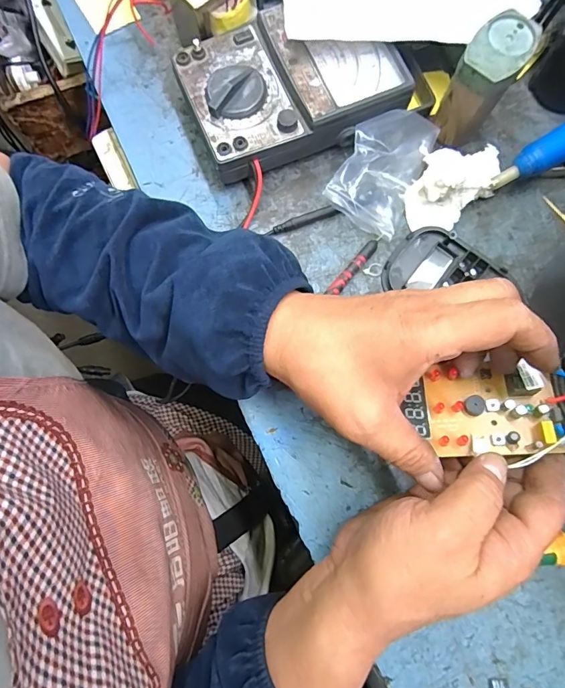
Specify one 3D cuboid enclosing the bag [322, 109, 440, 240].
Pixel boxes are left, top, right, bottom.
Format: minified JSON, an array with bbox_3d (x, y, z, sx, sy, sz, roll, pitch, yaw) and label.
[{"bbox_3d":[0.081,-0.141,0.335,0.060,0.040,0.104,25,80,6],"label":"bag"}]

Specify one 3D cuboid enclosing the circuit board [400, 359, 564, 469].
[{"bbox_3d":[0.125,0.042,0.263,0.086,0.022,0.055,0,77,10],"label":"circuit board"}]

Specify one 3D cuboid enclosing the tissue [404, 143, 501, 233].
[{"bbox_3d":[0.136,-0.126,0.338,0.066,0.033,0.063,6,79,3],"label":"tissue"}]

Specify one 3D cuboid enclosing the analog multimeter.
[{"bbox_3d":[0.007,-0.209,0.344,0.171,0.047,0.117,-24,79,-4],"label":"analog multimeter"}]

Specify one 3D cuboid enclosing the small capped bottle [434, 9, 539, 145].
[{"bbox_3d":[0.154,-0.200,0.328,0.038,0.080,0.060,34,81,8],"label":"small capped bottle"}]

